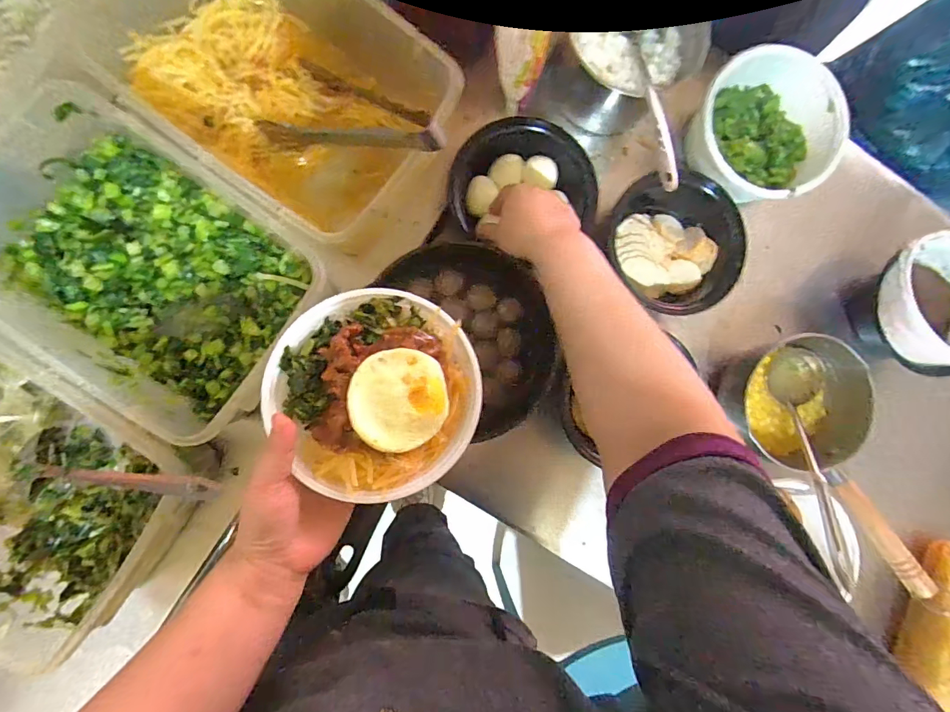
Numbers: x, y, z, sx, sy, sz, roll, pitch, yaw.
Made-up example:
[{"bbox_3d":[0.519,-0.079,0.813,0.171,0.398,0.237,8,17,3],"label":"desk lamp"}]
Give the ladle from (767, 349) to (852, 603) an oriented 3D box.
[{"bbox_3d":[0.399,0.120,0.524,0.047,0.057,0.270,18,59,-6],"label":"ladle"}]

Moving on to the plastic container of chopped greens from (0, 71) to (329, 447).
[{"bbox_3d":[-0.311,-0.083,0.420,0.282,0.087,0.221,33,86,-5],"label":"plastic container of chopped greens"}]

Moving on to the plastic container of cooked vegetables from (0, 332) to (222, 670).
[{"bbox_3d":[-0.437,0.094,0.412,0.347,0.116,0.215,34,85,-5],"label":"plastic container of cooked vegetables"}]

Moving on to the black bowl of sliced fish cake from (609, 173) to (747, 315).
[{"bbox_3d":[0.246,-0.143,0.545,0.168,0.068,0.153,0,89,-6],"label":"black bowl of sliced fish cake"}]

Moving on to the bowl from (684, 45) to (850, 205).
[{"bbox_3d":[0.355,-0.272,0.535,0.173,0.069,0.159,-8,90,-7],"label":"bowl"}]

